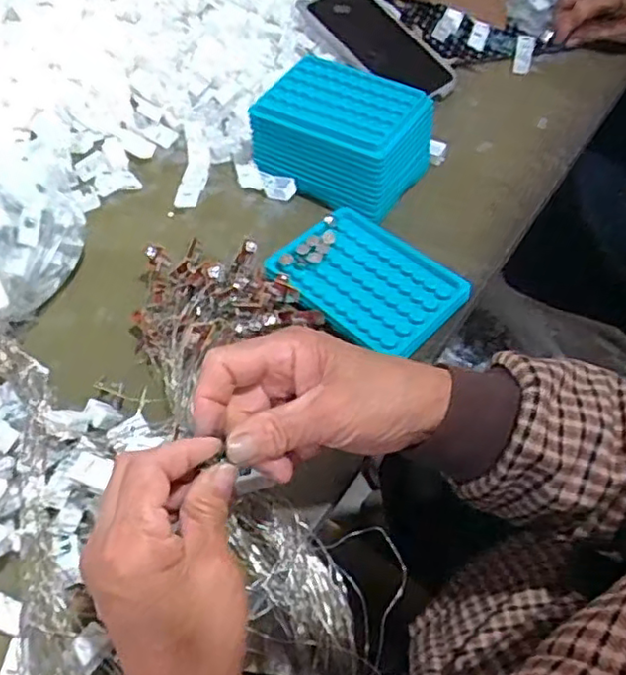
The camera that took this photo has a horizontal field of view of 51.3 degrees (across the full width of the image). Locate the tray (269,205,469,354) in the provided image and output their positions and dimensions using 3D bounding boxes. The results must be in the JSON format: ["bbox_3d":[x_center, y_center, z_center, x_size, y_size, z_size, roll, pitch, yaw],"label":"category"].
[{"bbox_3d":[0.042,-0.045,0.499,0.132,0.008,0.097,39,64,23],"label":"tray"}]

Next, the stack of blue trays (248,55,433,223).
[{"bbox_3d":[0.030,-0.173,0.563,0.145,0.062,0.098,30,61,21],"label":"stack of blue trays"}]

